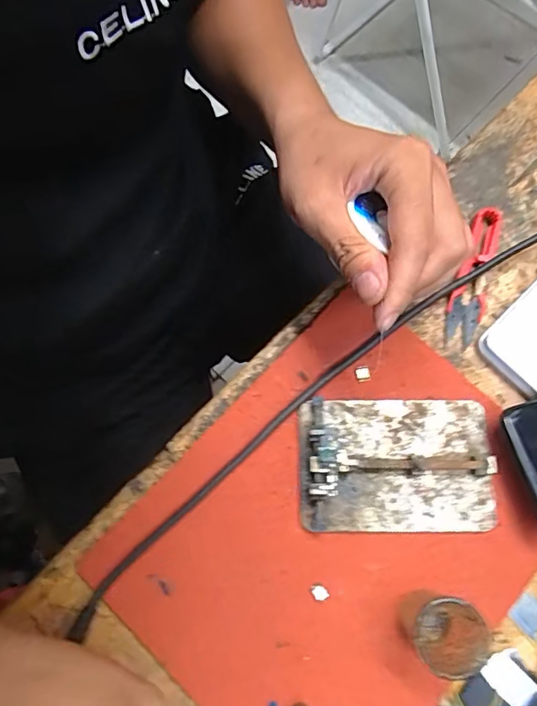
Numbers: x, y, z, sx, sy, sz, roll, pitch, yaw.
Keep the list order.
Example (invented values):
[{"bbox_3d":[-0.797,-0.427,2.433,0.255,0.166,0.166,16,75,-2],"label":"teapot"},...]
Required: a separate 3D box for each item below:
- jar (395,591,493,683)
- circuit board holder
[{"bbox_3d":[0.096,0.153,0.276,0.033,0.043,0.040,-24,76,-5],"label":"jar"},{"bbox_3d":[0.078,0.068,0.311,0.118,0.018,0.080,0,75,1],"label":"circuit board holder"}]

